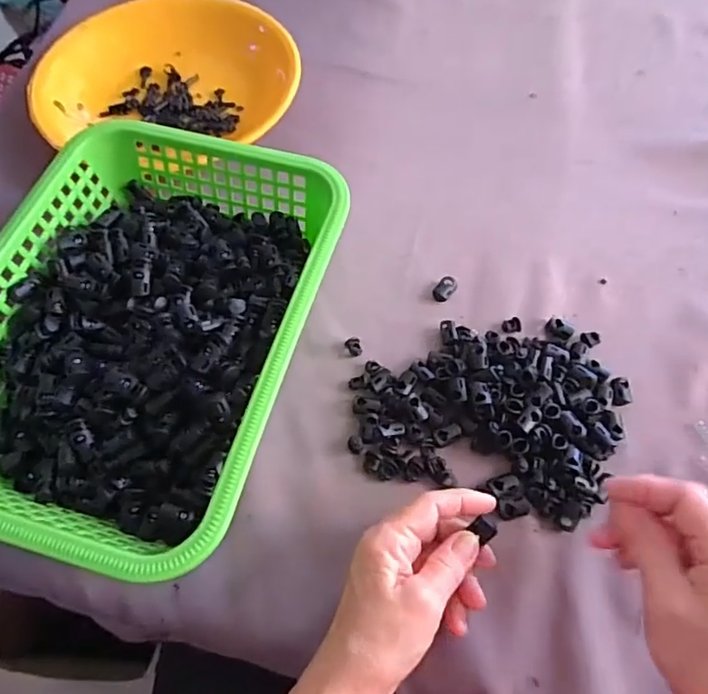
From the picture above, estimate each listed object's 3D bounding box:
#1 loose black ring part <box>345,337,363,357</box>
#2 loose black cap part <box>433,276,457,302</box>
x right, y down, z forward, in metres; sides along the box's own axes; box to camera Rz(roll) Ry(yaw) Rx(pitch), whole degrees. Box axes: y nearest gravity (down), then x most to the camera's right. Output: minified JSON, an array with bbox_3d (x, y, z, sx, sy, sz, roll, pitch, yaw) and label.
[{"bbox_3d":[0.000,-0.001,0.418,0.012,0.004,0.016,-32,65,-12],"label":"loose black ring part"},{"bbox_3d":[0.073,-0.046,0.441,0.014,0.007,0.023,31,69,18],"label":"loose black cap part"}]

